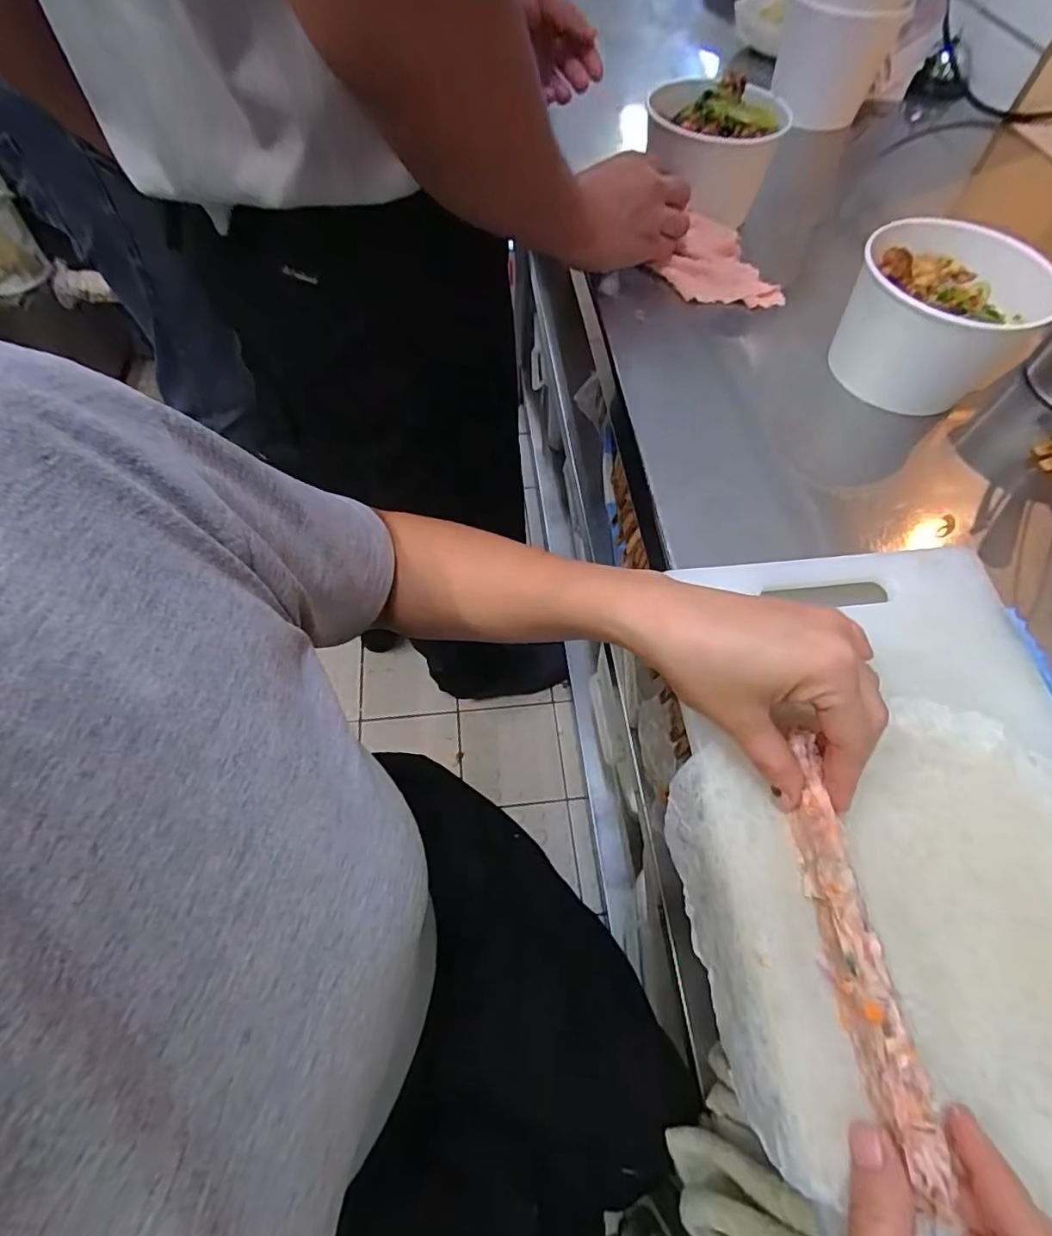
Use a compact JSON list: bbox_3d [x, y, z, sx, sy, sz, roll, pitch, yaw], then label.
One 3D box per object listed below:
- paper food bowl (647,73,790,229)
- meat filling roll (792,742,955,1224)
[{"bbox_3d":[0.174,-0.467,0.563,0.117,0.091,0.107,1,60,-2],"label":"paper food bowl"},{"bbox_3d":[0.142,0.141,0.249,0.016,0.025,0.173,-2,63,-5],"label":"meat filling roll"}]

